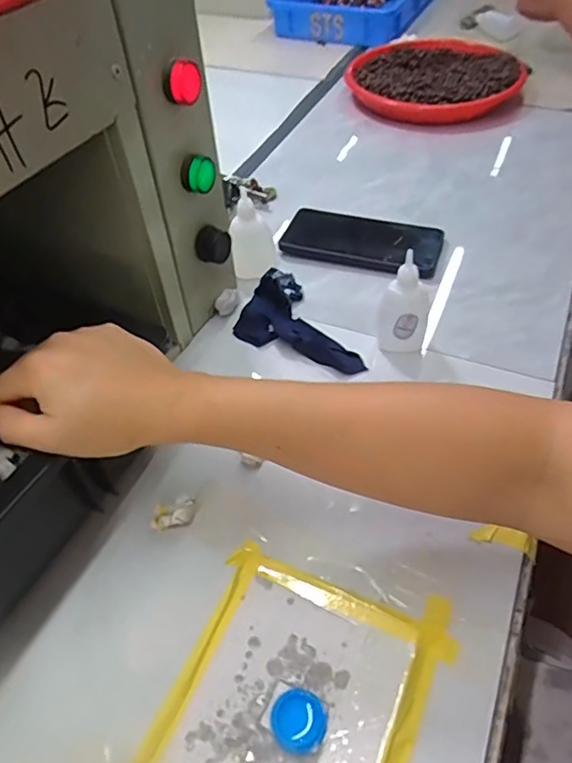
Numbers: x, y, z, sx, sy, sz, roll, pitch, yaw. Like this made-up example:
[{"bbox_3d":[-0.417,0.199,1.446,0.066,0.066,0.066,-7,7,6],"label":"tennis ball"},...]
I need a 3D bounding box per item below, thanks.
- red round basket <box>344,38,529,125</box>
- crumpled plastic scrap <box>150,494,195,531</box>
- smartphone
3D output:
[{"bbox_3d":[0.222,-0.449,0.810,0.235,0.041,0.250,-2,49,2],"label":"red round basket"},{"bbox_3d":[-0.079,0.091,0.382,0.030,0.012,0.018,-12,49,-7],"label":"crumpled plastic scrap"},{"bbox_3d":[0.081,-0.152,0.580,0.159,0.017,0.080,14,50,14],"label":"smartphone"}]

